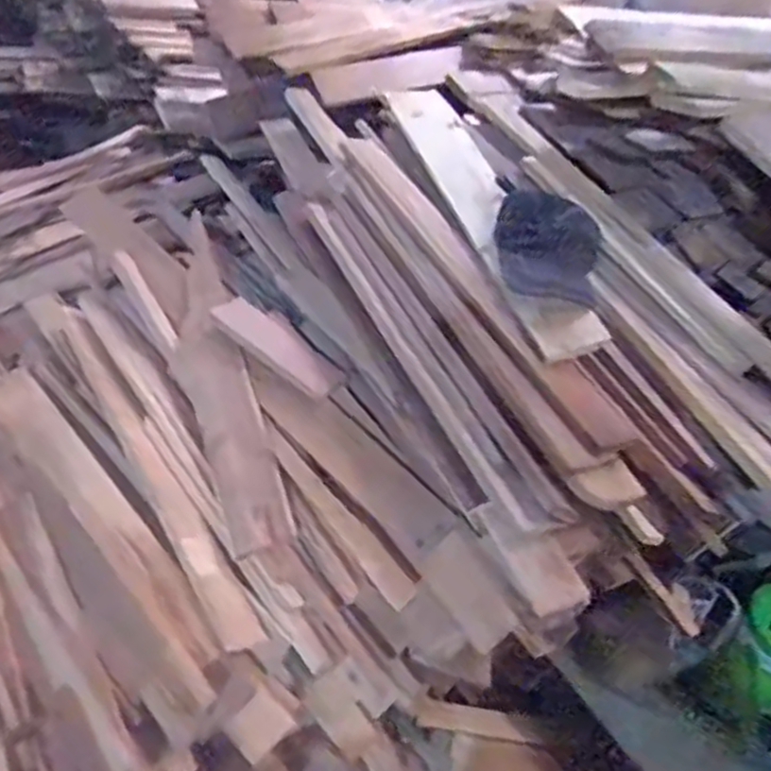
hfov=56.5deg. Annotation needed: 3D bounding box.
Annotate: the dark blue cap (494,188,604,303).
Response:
[{"bbox_3d":[0.261,-0.218,1.158,0.180,0.119,0.212,16,37,10],"label":"dark blue cap"}]

